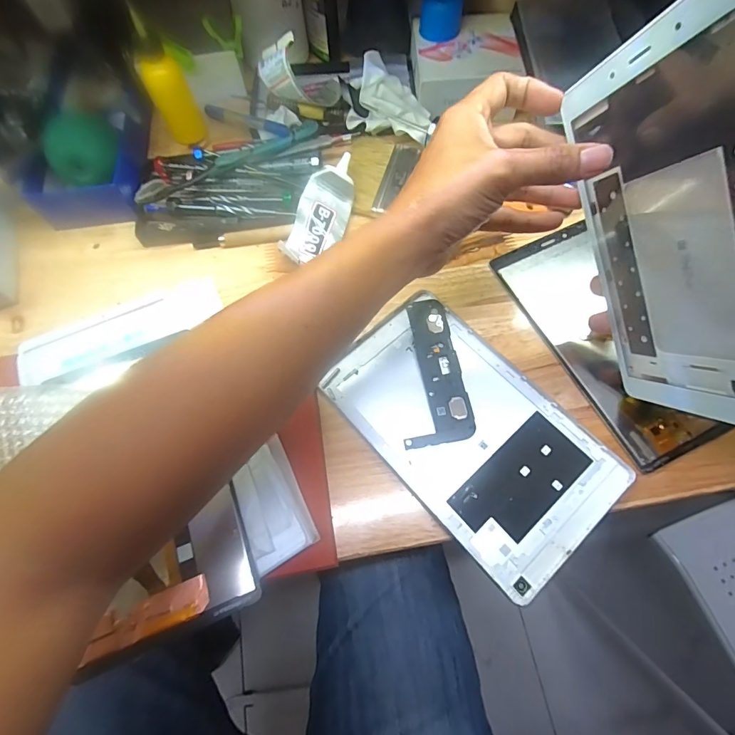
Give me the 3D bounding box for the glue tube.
[{"bbox_3d":[-0.037,-0.140,0.358,0.042,0.022,0.103,25,86,11],"label":"glue tube"}]

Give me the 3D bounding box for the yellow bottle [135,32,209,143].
[{"bbox_3d":[-0.185,-0.260,0.375,0.033,0.086,0.028,-22,70,-7],"label":"yellow bottle"}]

